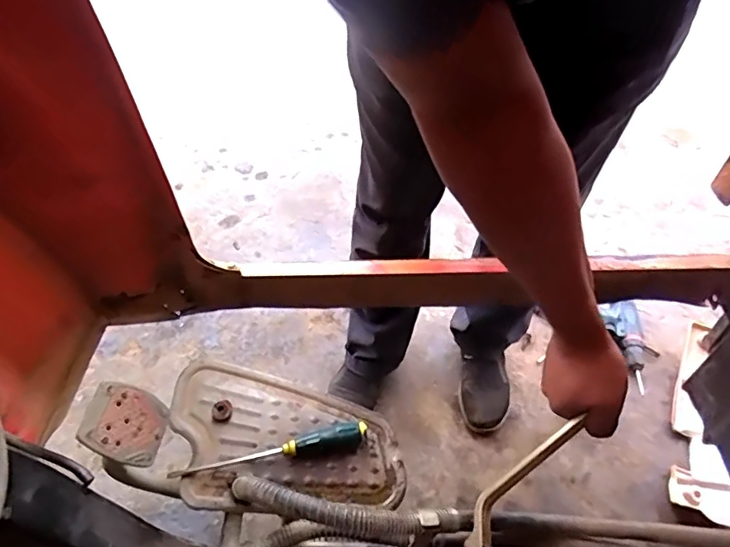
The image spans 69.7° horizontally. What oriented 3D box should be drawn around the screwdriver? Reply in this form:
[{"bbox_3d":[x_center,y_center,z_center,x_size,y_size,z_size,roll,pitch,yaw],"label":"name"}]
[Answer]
[{"bbox_3d":[-0.121,0.225,0.670,0.247,0.025,0.027,-11,50,-10],"label":"screwdriver"}]

